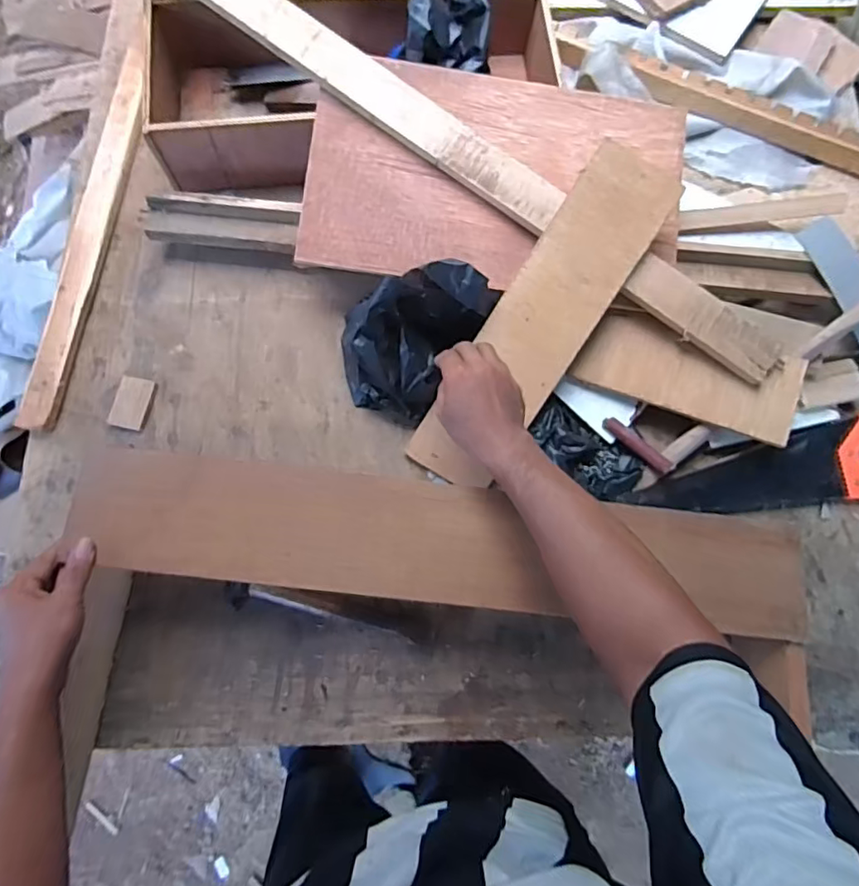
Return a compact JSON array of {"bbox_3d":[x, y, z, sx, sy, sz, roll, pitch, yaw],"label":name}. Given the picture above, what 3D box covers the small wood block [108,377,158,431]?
[{"bbox_3d":[-0.383,-0.052,0.715,0.047,0.007,0.067,11,72,3],"label":"small wood block"}]

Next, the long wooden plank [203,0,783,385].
[{"bbox_3d":[0.024,-0.379,0.698,0.963,0.022,0.064,35,85,1],"label":"long wooden plank"}]

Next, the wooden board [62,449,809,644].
[{"bbox_3d":[0.024,0.106,0.583,0.755,0.028,0.125,7,77,-2],"label":"wooden board"}]

